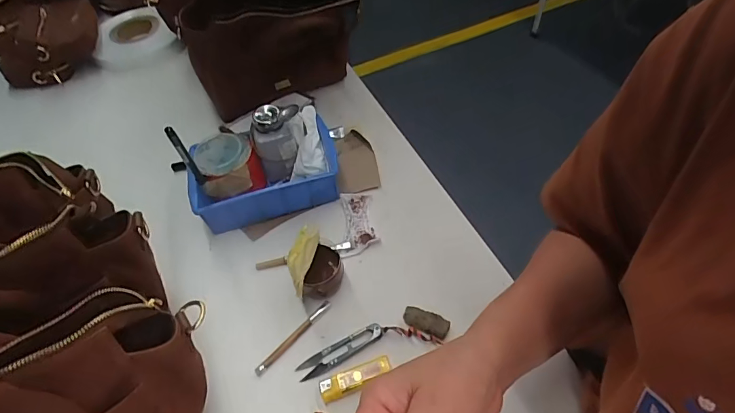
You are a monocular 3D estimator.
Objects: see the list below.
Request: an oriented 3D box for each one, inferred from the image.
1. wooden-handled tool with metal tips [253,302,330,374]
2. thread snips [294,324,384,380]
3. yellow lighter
[{"bbox_3d":[-0.084,0.147,0.489,0.010,0.005,0.109,35,63,27],"label":"wooden-handled tool with metal tips"},{"bbox_3d":[-0.030,0.160,0.476,0.100,0.010,0.022,-26,55,-14],"label":"thread snips"},{"bbox_3d":[-0.014,0.181,0.454,0.077,0.008,0.023,-20,53,-10],"label":"yellow lighter"}]

